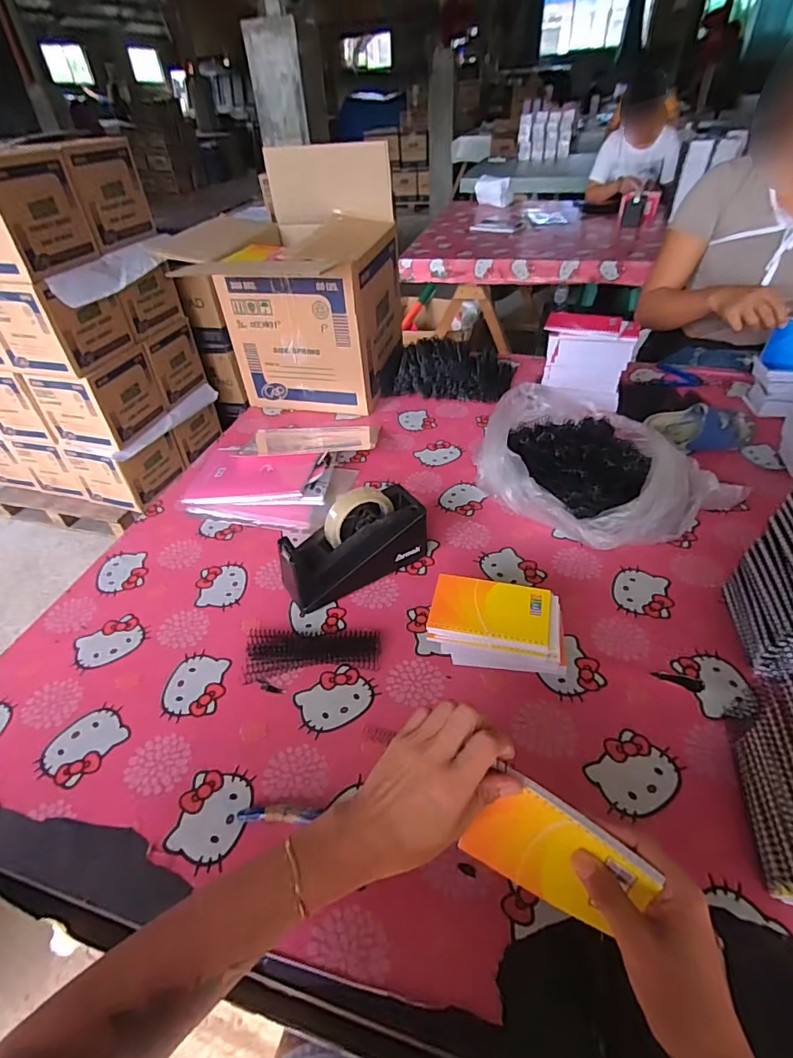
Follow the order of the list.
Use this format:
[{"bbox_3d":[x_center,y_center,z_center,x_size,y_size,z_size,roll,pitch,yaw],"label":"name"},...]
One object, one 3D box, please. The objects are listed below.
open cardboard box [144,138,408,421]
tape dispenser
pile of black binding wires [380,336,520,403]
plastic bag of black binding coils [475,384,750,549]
[{"bbox_3d":[-0.220,-0.513,1.064,0.411,0.420,0.366,8,43,14],"label":"open cardboard box"},{"bbox_3d":[-0.057,0.019,0.669,0.198,0.118,0.072,-24,45,-20],"label":"tape dispenser"},{"bbox_3d":[0.118,-0.364,1.094,0.282,0.080,0.173,5,42,11],"label":"pile of black binding wires"},{"bbox_3d":[0.289,-0.107,0.791,0.294,0.101,0.331,-12,43,-8],"label":"plastic bag of black binding coils"}]

